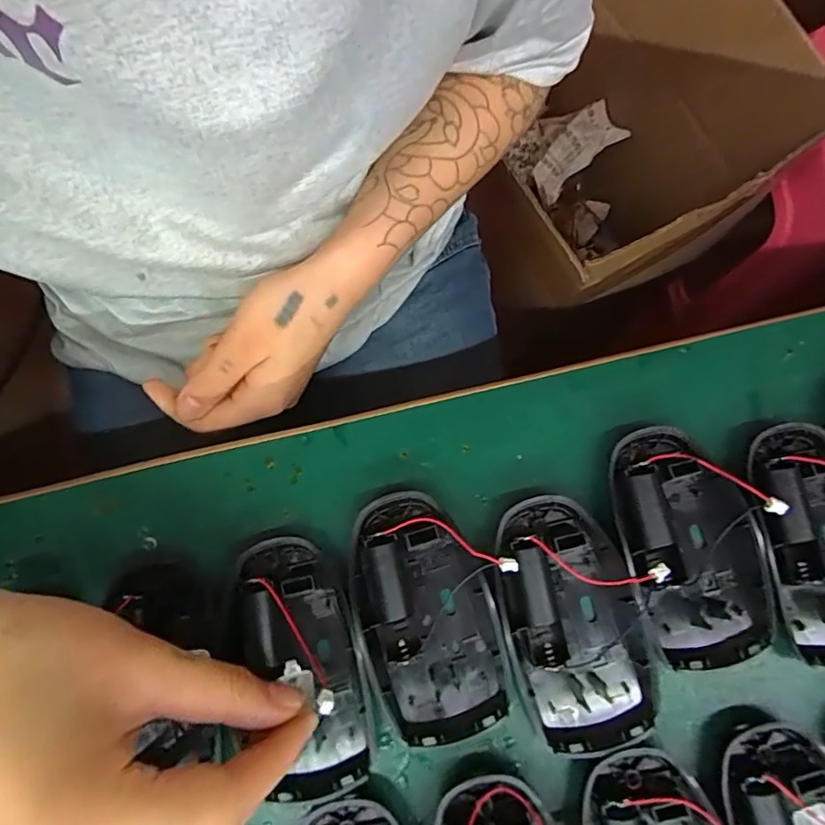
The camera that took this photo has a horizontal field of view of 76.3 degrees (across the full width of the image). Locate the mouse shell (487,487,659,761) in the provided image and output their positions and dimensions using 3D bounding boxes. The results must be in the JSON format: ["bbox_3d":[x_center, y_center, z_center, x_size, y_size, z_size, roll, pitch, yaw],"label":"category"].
[{"bbox_3d":[0.068,0.091,0.229,0.057,0.018,0.104,-14,73,-3],"label":"mouse shell"}]

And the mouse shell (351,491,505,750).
[{"bbox_3d":[0.005,0.088,0.230,0.057,0.018,0.102,-19,74,-5],"label":"mouse shell"}]

